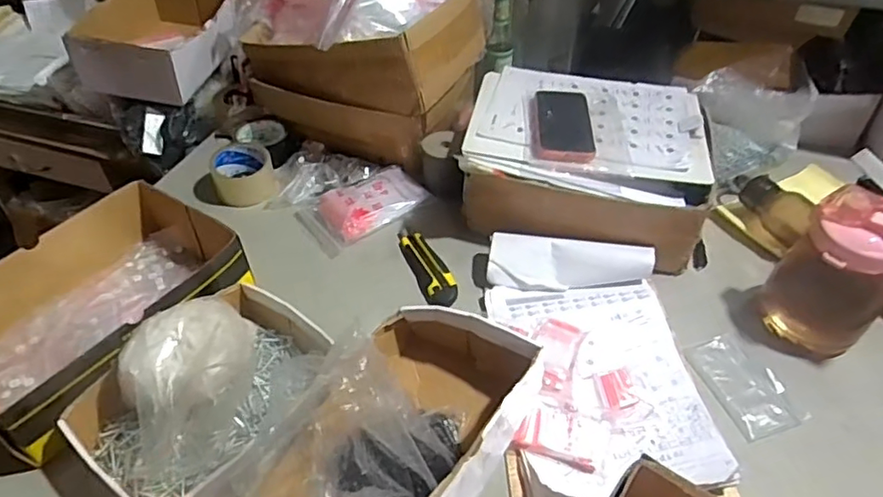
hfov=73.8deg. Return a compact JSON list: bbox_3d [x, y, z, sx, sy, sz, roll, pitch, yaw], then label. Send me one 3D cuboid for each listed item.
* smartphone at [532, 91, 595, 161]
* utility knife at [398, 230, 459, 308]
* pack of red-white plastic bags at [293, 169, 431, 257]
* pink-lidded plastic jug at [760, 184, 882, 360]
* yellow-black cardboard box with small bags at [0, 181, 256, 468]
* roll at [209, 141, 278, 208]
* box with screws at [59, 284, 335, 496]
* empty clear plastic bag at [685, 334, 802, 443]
[{"bbox_3d":[0.169,-0.172,0.817,0.078,0.011,0.167,4,44,4],"label":"smartphone"},{"bbox_3d":[-0.020,0.022,0.807,0.044,0.017,0.159,-16,46,-15],"label":"utility knife"},{"bbox_3d":[-0.116,-0.070,0.886,0.188,0.033,0.120,-28,51,-26],"label":"pack of red-white plastic bags"},{"bbox_3d":[0.475,0.021,0.684,0.132,0.198,0.136,31,52,29],"label":"pink-lidded plastic jug"},{"bbox_3d":[-0.401,0.065,0.692,0.227,0.080,0.310,27,50,25],"label":"yellow-black cardboard box with small bags"},{"bbox_3d":[-0.304,-0.115,0.906,0.087,0.054,0.094,0,44,0],"label":"roll"},{"bbox_3d":[-0.249,0.130,0.610,0.148,0.103,0.231,30,51,27],"label":"box with screws"},{"bbox_3d":[0.350,0.157,0.685,0.080,0.009,0.127,-12,45,-12],"label":"empty clear plastic bag"}]

